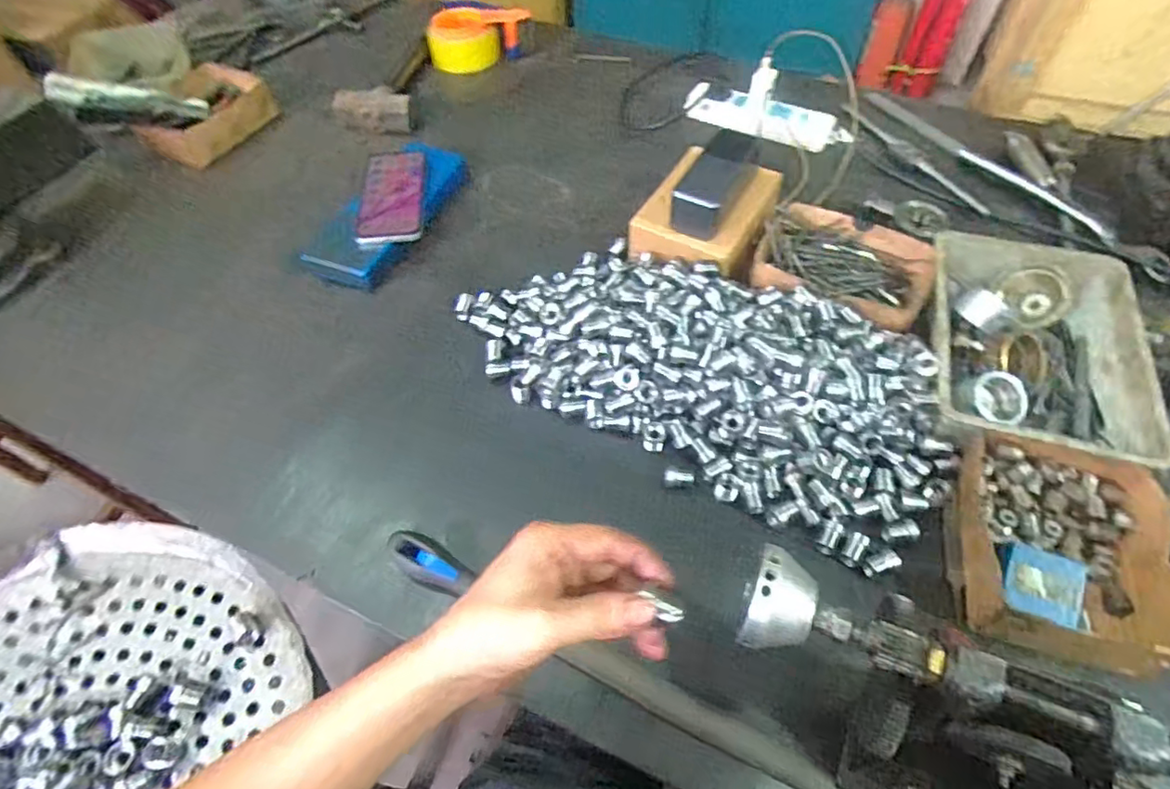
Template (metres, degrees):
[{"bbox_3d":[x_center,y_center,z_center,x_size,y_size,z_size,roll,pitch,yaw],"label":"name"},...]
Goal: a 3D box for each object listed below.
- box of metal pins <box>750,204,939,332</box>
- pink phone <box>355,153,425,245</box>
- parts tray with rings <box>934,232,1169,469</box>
[{"bbox_3d":[0.279,-0.139,0.643,0.174,0.042,0.138,21,57,15],"label":"box of metal pins"},{"bbox_3d":[-0.233,-0.239,0.722,0.072,0.008,0.157,-1,59,-9],"label":"pink phone"},{"bbox_3d":[0.416,-0.049,0.562,0.169,0.050,0.236,14,55,11],"label":"parts tray with rings"}]

